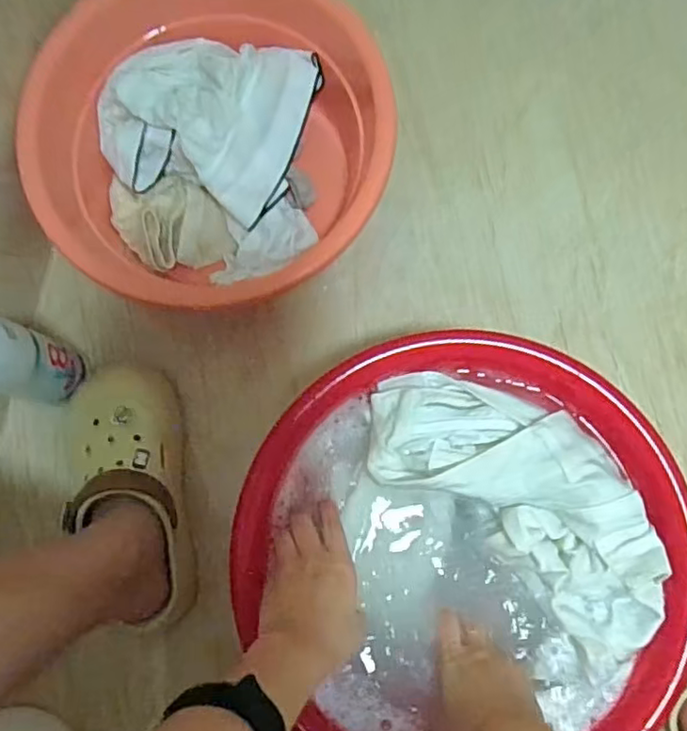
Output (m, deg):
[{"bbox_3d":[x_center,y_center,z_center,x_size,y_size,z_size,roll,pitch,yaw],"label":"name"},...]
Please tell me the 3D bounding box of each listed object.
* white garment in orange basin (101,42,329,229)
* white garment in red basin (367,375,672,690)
[{"bbox_3d":[-0.144,-0.254,0.620,0.195,0.084,0.171,17,82,4],"label":"white garment in orange basin"},{"bbox_3d":[0.148,0.106,0.508,0.288,0.058,0.140,42,85,7],"label":"white garment in red basin"}]

